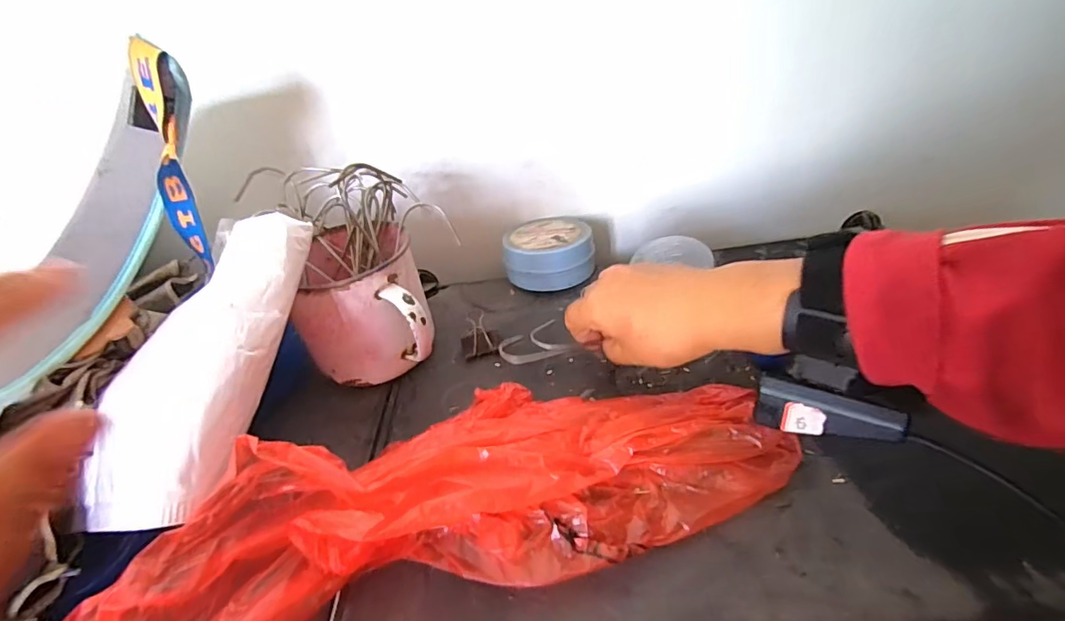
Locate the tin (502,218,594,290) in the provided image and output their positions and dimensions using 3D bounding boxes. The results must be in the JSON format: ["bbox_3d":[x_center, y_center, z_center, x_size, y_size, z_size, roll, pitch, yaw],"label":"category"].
[{"bbox_3d":[0.017,-0.060,0.511,0.088,0.040,0.092,-5,36,4],"label":"tin"}]

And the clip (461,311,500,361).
[{"bbox_3d":[-0.048,0.021,0.435,0.032,0.025,0.028,-20,38,-15],"label":"clip"}]

